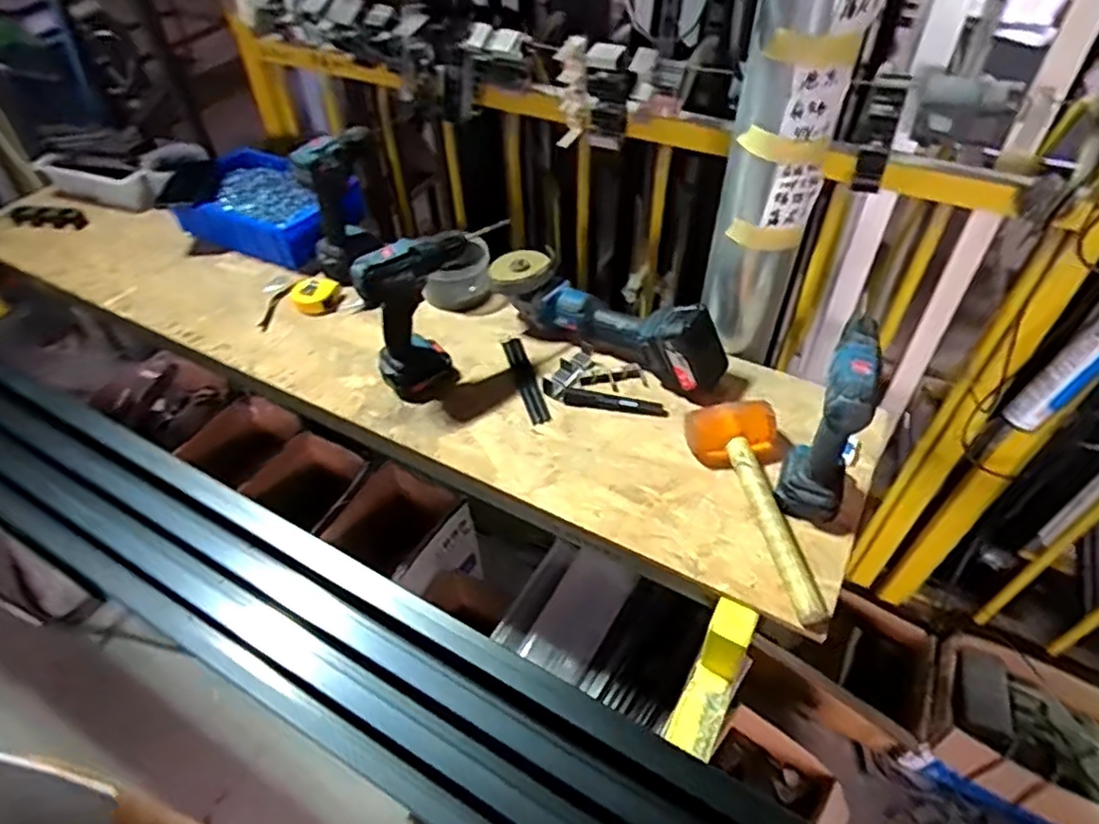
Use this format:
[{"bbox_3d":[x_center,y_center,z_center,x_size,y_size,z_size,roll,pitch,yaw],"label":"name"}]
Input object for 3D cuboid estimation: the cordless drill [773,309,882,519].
[{"bbox_3d":[0.325,0.009,0.747,0.069,0.215,0.145,19,51,18],"label":"cordless drill"}]

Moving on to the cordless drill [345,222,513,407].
[{"bbox_3d":[-0.160,-0.146,0.918,0.086,0.216,0.200,27,54,23],"label":"cordless drill"}]

